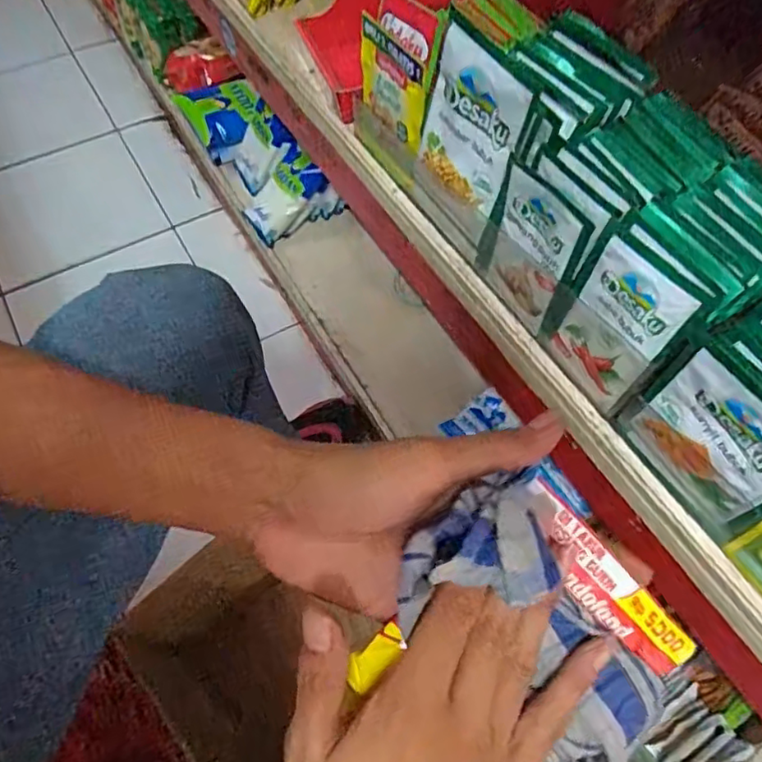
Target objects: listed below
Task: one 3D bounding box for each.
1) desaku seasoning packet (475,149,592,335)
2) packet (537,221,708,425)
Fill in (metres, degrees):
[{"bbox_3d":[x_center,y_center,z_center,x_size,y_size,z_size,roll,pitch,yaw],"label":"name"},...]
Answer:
[{"bbox_3d":[0.086,-0.076,0.356,0.011,0.096,0.065,-26,64,-15],"label":"desaku seasoning packet"},{"bbox_3d":[0.128,-0.029,0.330,0.015,0.093,0.066,-24,64,-24],"label":"packet"}]

